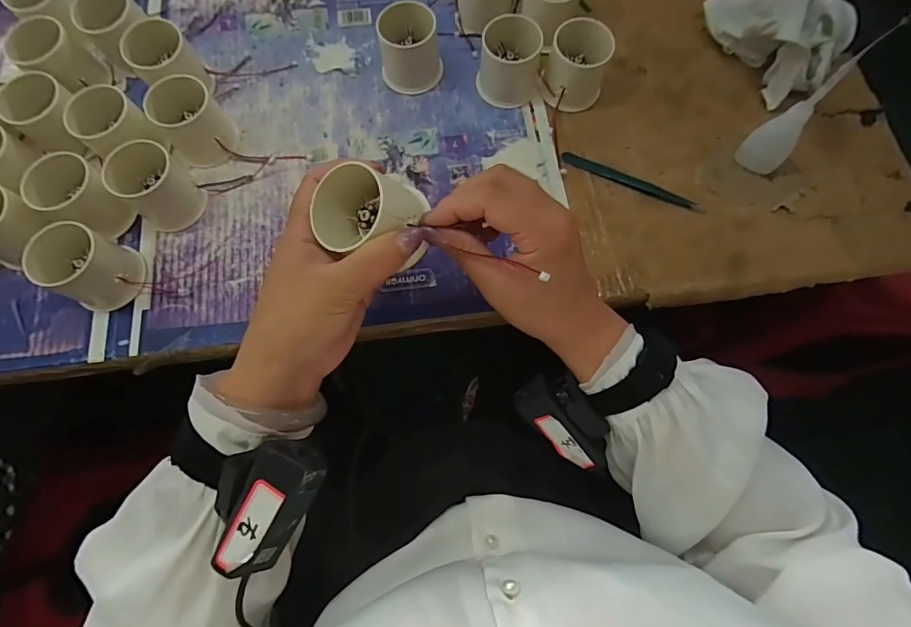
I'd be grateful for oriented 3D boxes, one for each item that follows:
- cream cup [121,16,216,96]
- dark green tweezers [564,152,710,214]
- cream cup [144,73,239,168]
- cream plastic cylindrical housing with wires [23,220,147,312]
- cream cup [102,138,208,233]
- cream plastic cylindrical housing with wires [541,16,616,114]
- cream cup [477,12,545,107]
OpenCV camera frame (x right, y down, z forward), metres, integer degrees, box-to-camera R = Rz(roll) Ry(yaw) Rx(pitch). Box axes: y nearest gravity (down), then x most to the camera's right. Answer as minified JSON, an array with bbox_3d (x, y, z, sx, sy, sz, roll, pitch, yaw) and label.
[{"bbox_3d":[-0.251,-0.217,0.388,0.051,0.050,0.050,0,74,1],"label":"cream cup"},{"bbox_3d":[0.151,-0.113,0.379,0.123,0.004,0.011,25,76,8],"label":"dark green tweezers"},{"bbox_3d":[-0.223,-0.160,0.373,0.056,0.044,0.055,0,74,1],"label":"cream cup"},{"bbox_3d":[-0.278,-0.034,0.336,0.050,0.049,0.051,0,74,1],"label":"cream plastic cylindrical housing with wires"},{"bbox_3d":[-0.239,-0.101,0.354,0.053,0.045,0.050,0,74,1],"label":"cream cup"},{"bbox_3d":[0.107,-0.215,0.386,0.057,0.051,0.055,14,75,5],"label":"cream plastic cylindrical housing with wires"},{"bbox_3d":[0.048,-0.222,0.386,0.053,0.041,0.061,4,74,2],"label":"cream cup"}]

